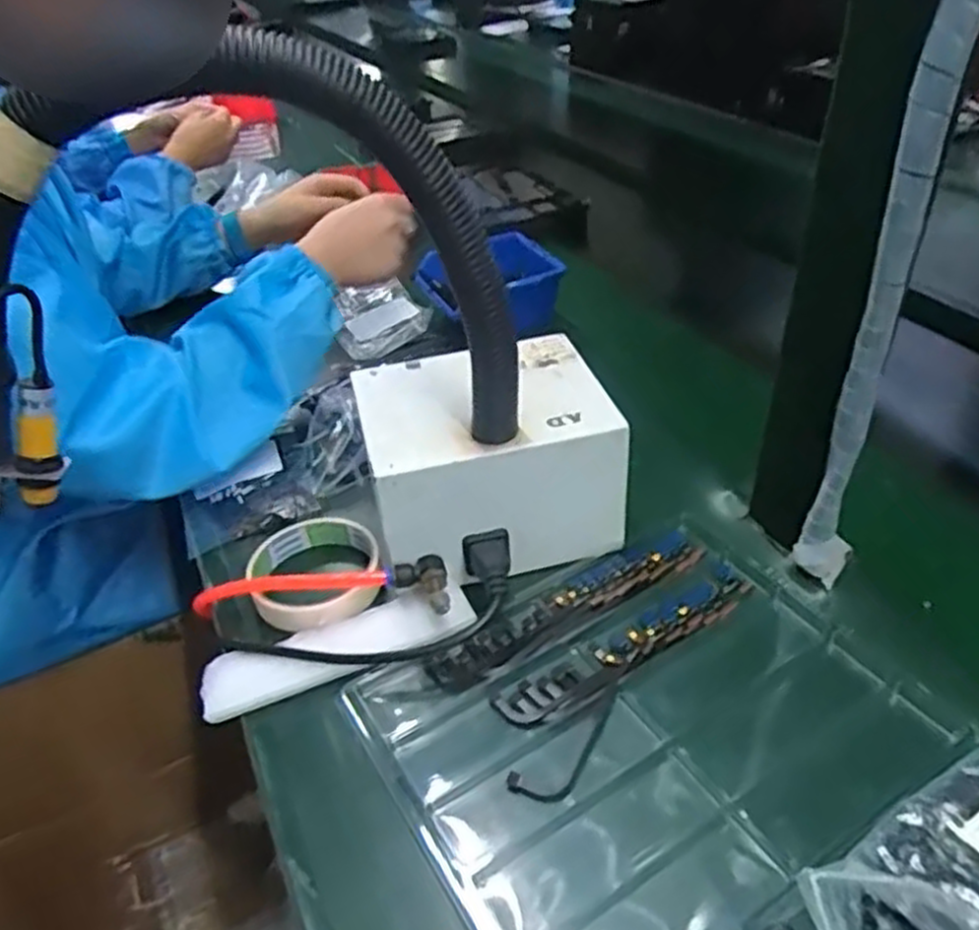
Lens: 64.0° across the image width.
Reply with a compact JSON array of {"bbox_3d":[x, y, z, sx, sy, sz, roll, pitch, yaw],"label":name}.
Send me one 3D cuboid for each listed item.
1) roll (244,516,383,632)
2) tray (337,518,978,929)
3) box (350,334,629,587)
[{"bbox_3d":[-0.115,0.069,0.519,0.082,0.025,0.092,-18,40,-17],"label":"roll"},{"bbox_3d":[0.082,0.137,0.420,0.264,0.015,0.216,-23,41,-23],"label":"tray"},{"bbox_3d":[-0.003,-0.003,0.533,0.155,0.105,0.131,-12,38,-10],"label":"box"}]

